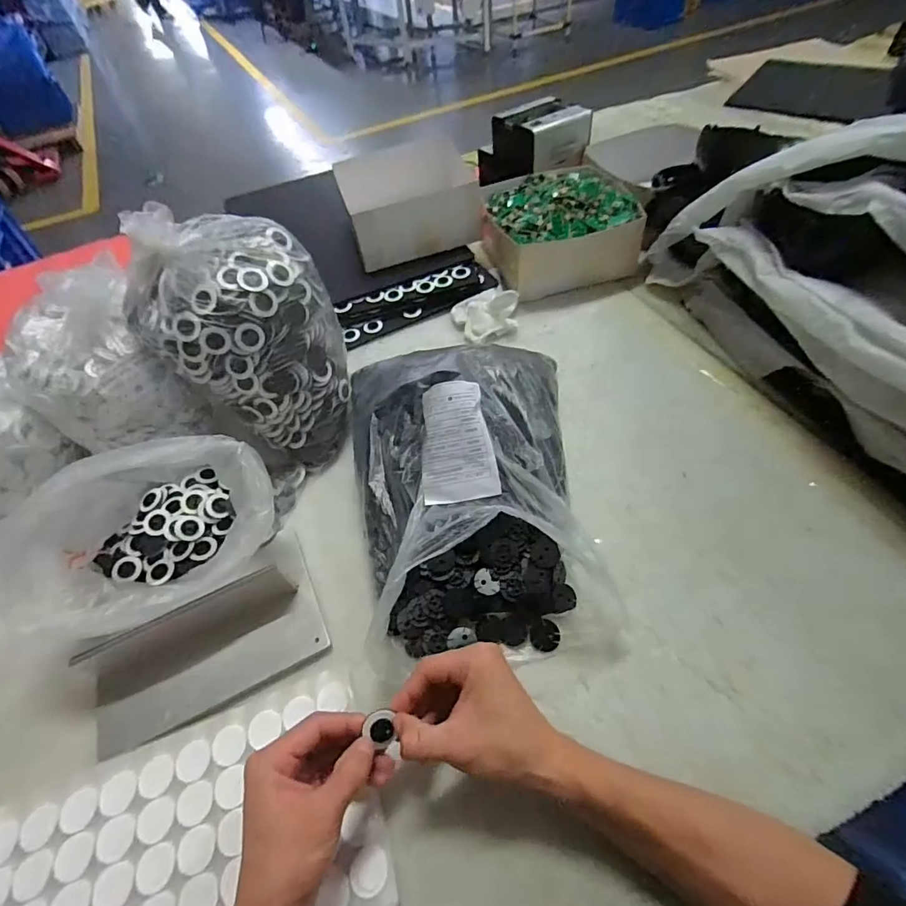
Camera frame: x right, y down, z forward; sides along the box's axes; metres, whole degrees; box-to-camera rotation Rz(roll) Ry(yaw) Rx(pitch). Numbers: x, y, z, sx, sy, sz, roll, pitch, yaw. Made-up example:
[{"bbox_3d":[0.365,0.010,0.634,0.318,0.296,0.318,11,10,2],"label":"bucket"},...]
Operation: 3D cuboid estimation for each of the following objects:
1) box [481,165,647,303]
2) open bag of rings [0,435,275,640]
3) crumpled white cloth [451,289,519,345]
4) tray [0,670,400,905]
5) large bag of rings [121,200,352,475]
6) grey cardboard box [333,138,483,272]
[{"bbox_3d":[0.169,-0.369,0.755,0.216,0.094,0.222,-15,53,-6],"label":"box"},{"bbox_3d":[-0.268,0.081,0.429,0.196,0.144,0.184,6,54,10],"label":"open bag of rings"},{"bbox_3d":[0.047,-0.214,0.686,0.081,0.051,0.085,-26,55,-14],"label":"crumpled white cloth"},{"bbox_3d":[-0.199,0.295,0.341,0.286,0.015,0.163,-20,54,-9],"label":"tray"},{"bbox_3d":[-0.216,-0.115,0.522,0.171,0.246,0.160,8,54,12],"label":"large bag of rings"},{"bbox_3d":[-0.069,-0.425,0.787,0.214,0.098,0.214,-16,53,-7],"label":"grey cardboard box"}]

